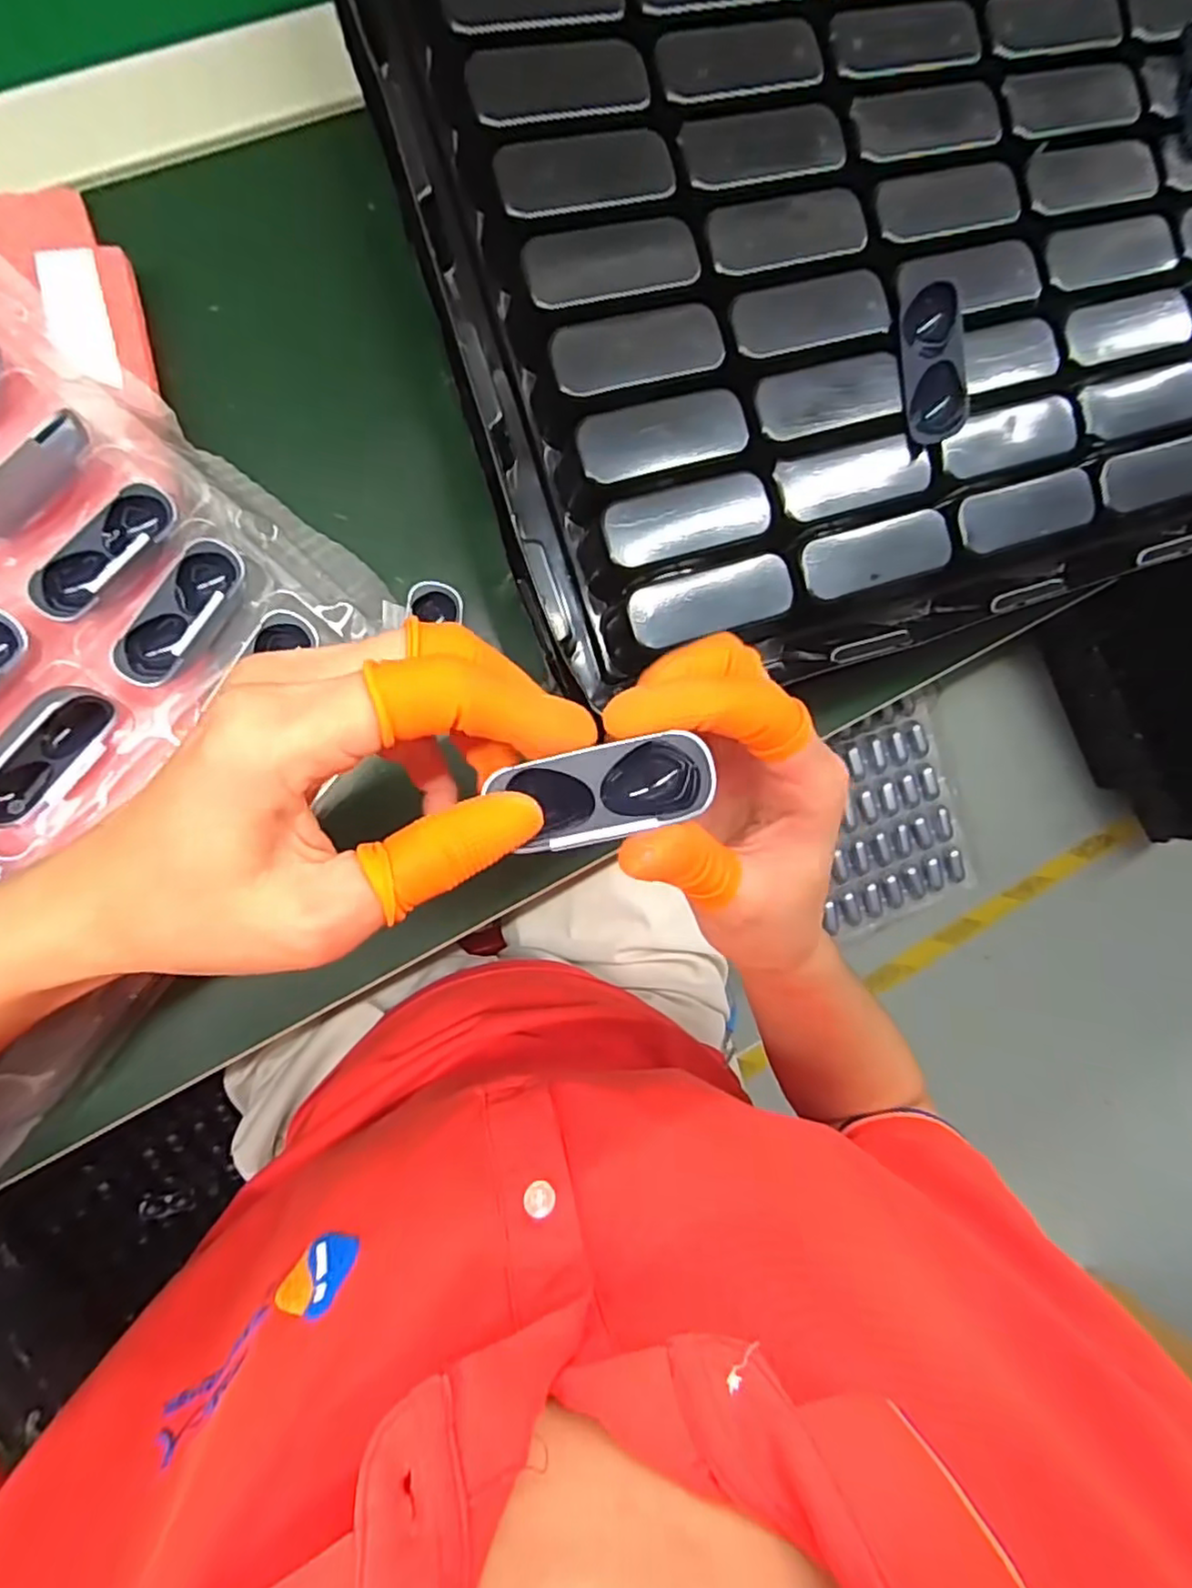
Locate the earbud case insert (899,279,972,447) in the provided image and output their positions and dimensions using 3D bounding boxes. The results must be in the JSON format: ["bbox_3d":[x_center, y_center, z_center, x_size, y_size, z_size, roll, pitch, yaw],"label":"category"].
[{"bbox_3d":[0.129,-0.165,0.255,0.022,0.009,0.056,-8,95,37],"label":"earbud case insert"}]

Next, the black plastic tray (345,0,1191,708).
[{"bbox_3d":[0.162,-0.258,0.285,0.476,0.056,0.350,-17,93,-10],"label":"black plastic tray"}]

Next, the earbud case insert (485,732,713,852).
[{"bbox_3d":[0.003,0.000,0.173,0.053,0.008,0.024,-11,90,1],"label":"earbud case insert"}]

